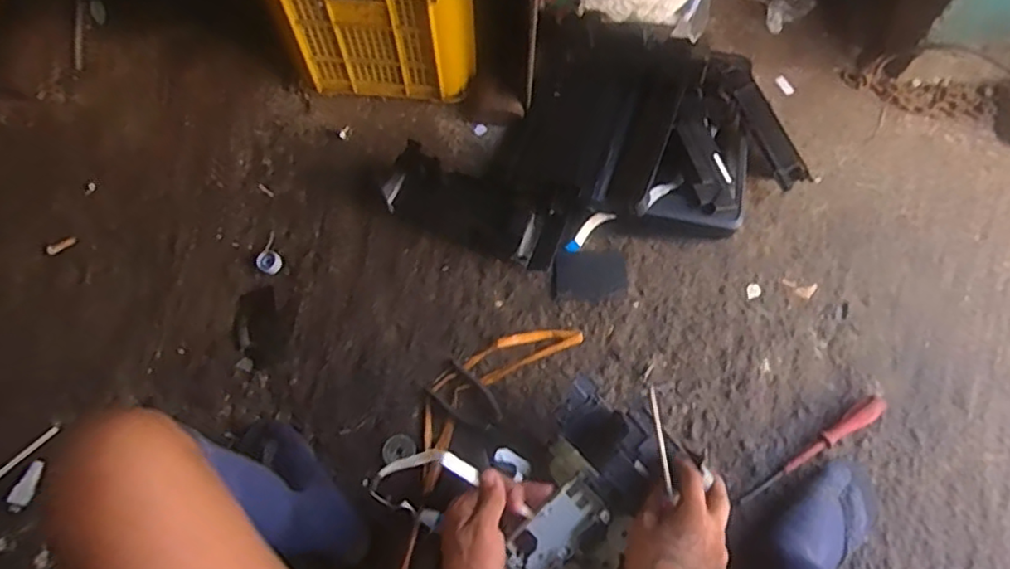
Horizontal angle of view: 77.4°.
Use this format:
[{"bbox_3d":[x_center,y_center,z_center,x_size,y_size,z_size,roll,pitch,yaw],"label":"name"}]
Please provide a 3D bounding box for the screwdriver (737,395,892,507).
[{"bbox_3d":[0.467,0.251,0.960,0.271,0.034,0.031,-30,69,-11],"label":"screwdriver"}]

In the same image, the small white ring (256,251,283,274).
[{"bbox_3d":[-0.419,-0.039,1.120,0.040,0.015,0.038,0,68,0],"label":"small white ring"}]

